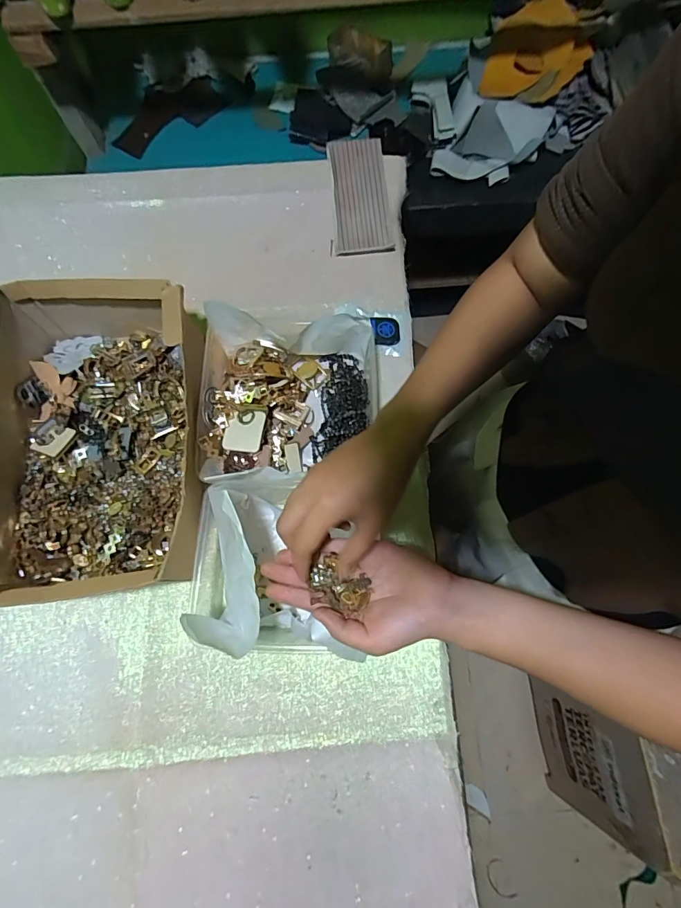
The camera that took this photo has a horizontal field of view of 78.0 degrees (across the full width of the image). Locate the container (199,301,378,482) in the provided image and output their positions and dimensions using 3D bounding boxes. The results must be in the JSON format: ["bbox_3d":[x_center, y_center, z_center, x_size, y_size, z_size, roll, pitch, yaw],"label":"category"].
[{"bbox_3d":[-0.059,-0.070,0.503,0.206,0.080,0.187,-6,74,-2],"label":"container"}]

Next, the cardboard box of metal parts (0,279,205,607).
[{"bbox_3d":[-0.332,-0.031,0.418,0.357,0.223,0.338,-5,74,-2],"label":"cardboard box of metal parts"}]

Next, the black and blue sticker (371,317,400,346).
[{"bbox_3d":[0.061,-0.165,0.560,0.037,0.004,0.041,-7,80,-6],"label":"black and blue sticker"}]

